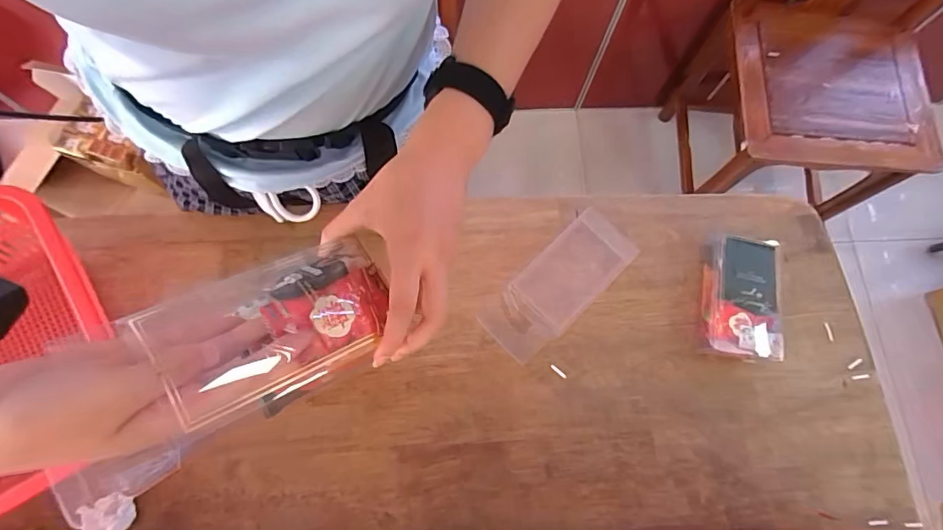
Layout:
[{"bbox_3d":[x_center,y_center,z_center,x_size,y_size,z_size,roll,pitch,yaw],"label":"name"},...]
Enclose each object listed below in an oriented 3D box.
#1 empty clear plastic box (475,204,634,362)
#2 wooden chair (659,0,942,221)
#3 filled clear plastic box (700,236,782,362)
[{"bbox_3d":[0.105,0.024,0.581,0.193,0.036,0.081,-42,79,-13],"label":"empty clear plastic box"},{"bbox_3d":[0.795,-0.469,0.969,0.423,0.866,0.483,7,74,0],"label":"wooden chair"},{"bbox_3d":[0.325,0.040,0.582,0.083,0.043,0.138,5,74,-1],"label":"filled clear plastic box"}]

